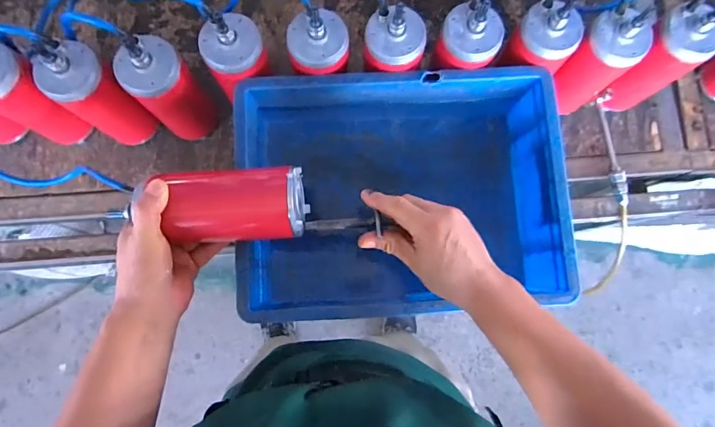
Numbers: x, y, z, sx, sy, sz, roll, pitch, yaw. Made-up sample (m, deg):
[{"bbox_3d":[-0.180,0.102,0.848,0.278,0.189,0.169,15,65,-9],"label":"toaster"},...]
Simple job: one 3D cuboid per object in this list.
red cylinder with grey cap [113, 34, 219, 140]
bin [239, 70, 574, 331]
[{"bbox_3d":[-0.261,-0.161,0.583,0.090,0.198,0.075,-42,84,-7],"label":"red cylinder with grey cap"},{"bbox_3d":[0.053,-0.023,0.588,0.402,0.153,0.299,-4,81,-2],"label":"bin"}]

